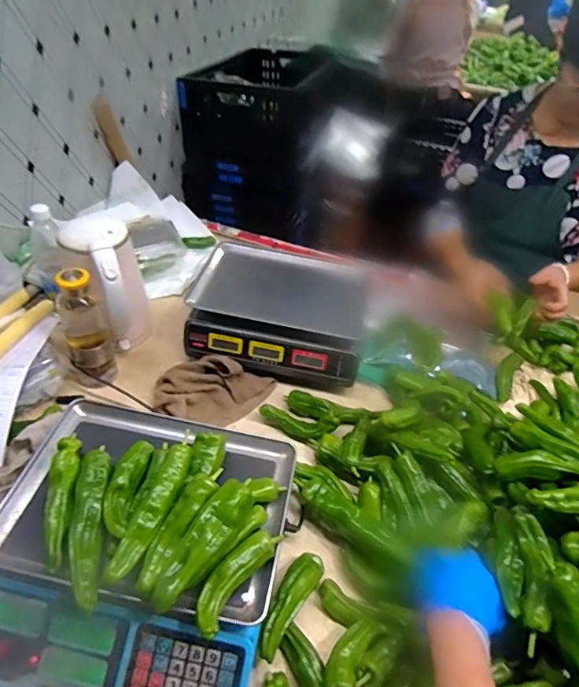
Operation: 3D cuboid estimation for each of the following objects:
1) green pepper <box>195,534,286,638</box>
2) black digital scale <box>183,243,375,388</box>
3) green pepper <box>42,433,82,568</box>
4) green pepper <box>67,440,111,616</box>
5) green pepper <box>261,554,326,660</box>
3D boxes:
[{"bbox_3d":[-0.059,0.257,0.495,0.039,0.031,0.125,27,47,21],"label":"green pepper"},{"bbox_3d":[-0.013,-0.067,0.933,0.337,0.133,0.304,12,43,6],"label":"black digital scale"},{"bbox_3d":[-0.278,0.189,0.547,0.031,0.038,0.158,-4,44,-11],"label":"green pepper"},{"bbox_3d":[-0.236,0.213,0.531,0.039,0.036,0.186,-4,44,-10],"label":"green pepper"},{"bbox_3d":[0.001,0.323,0.568,0.038,0.031,0.137,27,47,21],"label":"green pepper"}]

